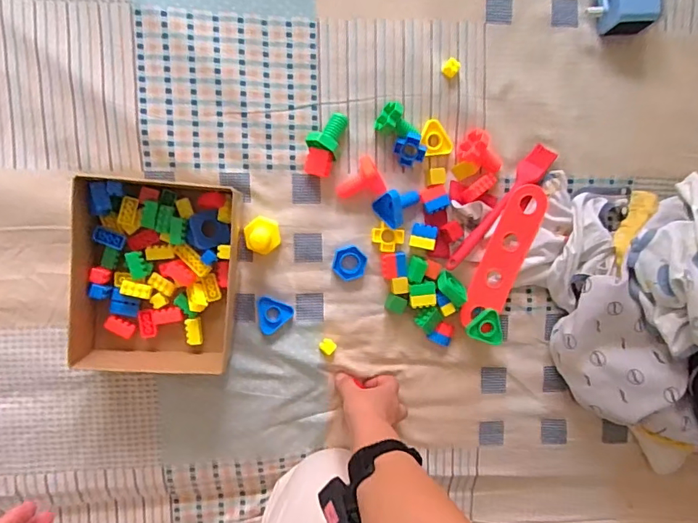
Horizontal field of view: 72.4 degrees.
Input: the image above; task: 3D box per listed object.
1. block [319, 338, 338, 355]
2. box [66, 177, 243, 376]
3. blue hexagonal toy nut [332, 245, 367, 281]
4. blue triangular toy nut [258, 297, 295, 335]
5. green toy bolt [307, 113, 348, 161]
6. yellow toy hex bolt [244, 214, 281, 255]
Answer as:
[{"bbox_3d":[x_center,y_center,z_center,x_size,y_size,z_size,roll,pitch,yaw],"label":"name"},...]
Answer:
[{"bbox_3d":[-0.027,0.109,0.616,0.018,0.011,0.019,-44,99,0],"label":"block"},{"bbox_3d":[-0.221,0.017,0.561,0.172,0.060,0.227,7,96,-8],"label":"box"},{"bbox_3d":[0.001,0.003,0.611,0.041,0.010,0.044,8,95,-8],"label":"blue hexagonal toy nut"},{"bbox_3d":[-0.095,0.071,0.604,0.045,0.010,0.044,14,95,-8],"label":"blue triangular toy nut"},{"bbox_3d":[-0.022,-0.157,0.579,0.042,0.034,0.054,31,95,-6],"label":"green toy bolt"},{"bbox_3d":[-0.106,-0.030,0.578,0.045,0.042,0.047,-40,98,3],"label":"yellow toy hex bolt"}]

